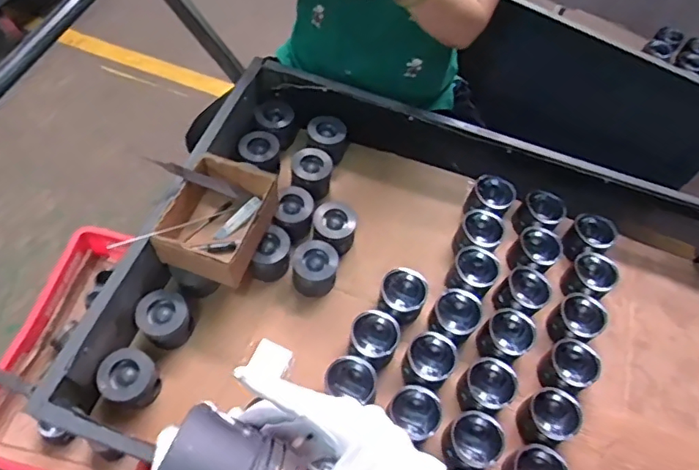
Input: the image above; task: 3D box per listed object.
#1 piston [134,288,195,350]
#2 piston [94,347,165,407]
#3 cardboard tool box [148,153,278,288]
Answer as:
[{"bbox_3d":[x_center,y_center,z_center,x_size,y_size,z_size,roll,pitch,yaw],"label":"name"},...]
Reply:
[{"bbox_3d":[-0.324,0.149,0.948,0.084,0.074,0.080,3,59,-5],"label":"piston"},{"bbox_3d":[-0.361,0.238,0.890,0.079,0.073,0.084,3,59,-5],"label":"piston"},{"bbox_3d":[-0.231,-0.026,0.964,0.160,0.087,0.199,17,59,4],"label":"cardboard tool box"}]

